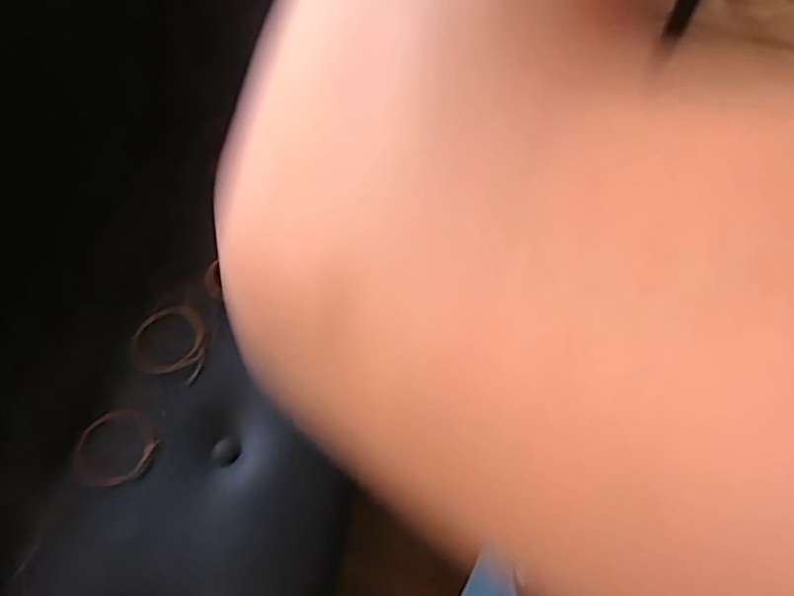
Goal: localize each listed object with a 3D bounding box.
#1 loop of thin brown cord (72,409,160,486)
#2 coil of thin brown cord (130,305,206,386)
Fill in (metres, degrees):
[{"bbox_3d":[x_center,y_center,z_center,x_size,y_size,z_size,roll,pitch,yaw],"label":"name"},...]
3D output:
[{"bbox_3d":[-0.223,0.120,0.449,0.065,0.009,0.060,0,64,0],"label":"loop of thin brown cord"},{"bbox_3d":[-0.193,0.036,0.485,0.071,0.014,0.064,14,64,6],"label":"coil of thin brown cord"}]

